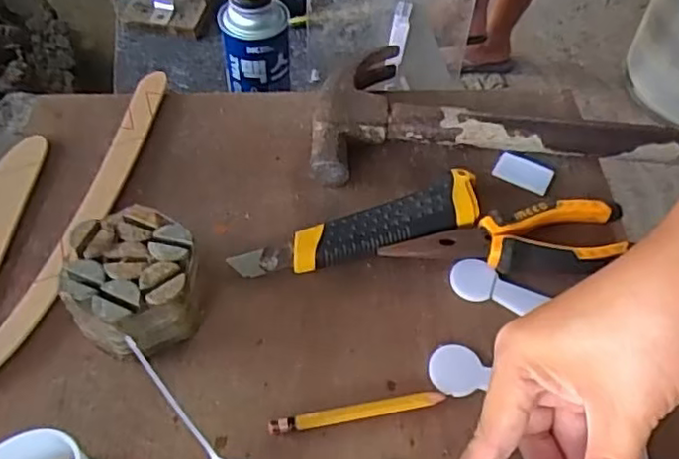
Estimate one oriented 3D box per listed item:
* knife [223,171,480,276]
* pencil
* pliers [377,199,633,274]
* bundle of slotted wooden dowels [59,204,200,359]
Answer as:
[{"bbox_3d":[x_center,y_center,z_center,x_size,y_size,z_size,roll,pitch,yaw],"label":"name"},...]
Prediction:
[{"bbox_3d":[0.015,0.002,0.419,0.163,0.019,0.035,-15,56,-15],"label":"knife"},{"bbox_3d":[0.010,0.100,0.356,0.095,0.008,0.009,-7,55,-9],"label":"pencil"},{"bbox_3d":[0.107,0.007,0.418,0.153,0.018,0.049,0,54,-4],"label":"pliers"},{"bbox_3d":[-0.117,0.032,0.372,0.072,0.051,0.069,2,54,-3],"label":"bundle of slotted wooden dowels"}]

